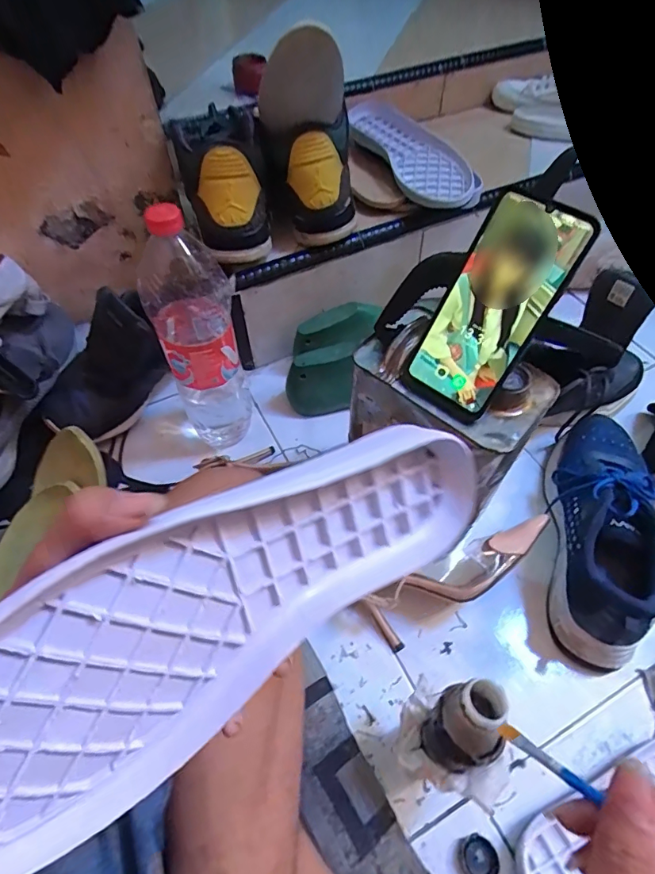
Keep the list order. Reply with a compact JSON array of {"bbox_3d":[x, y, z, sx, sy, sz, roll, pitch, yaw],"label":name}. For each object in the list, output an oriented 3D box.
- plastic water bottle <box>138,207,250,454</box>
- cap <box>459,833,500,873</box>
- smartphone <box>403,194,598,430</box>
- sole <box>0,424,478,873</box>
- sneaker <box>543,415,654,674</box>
[{"bbox_3d":[-0.146,-0.098,0.555,0.084,0.339,0.076,-19,57,-12],"label":"plastic water bottle"},{"bbox_3d":[0.131,0.362,0.404,0.030,0.008,0.033,0,55,0],"label":"cap"},{"bbox_3d":[0.128,-0.099,0.372,0.074,0.168,0.009,37,26,18],"label":"smartphone"},{"bbox_3d":[-0.036,0.066,0.208,0.275,0.096,0.021,-30,20,-26],"label":"sole"},{"bbox_3d":[0.309,0.092,0.527,0.104,0.098,0.290,17,57,12],"label":"sneaker"}]

